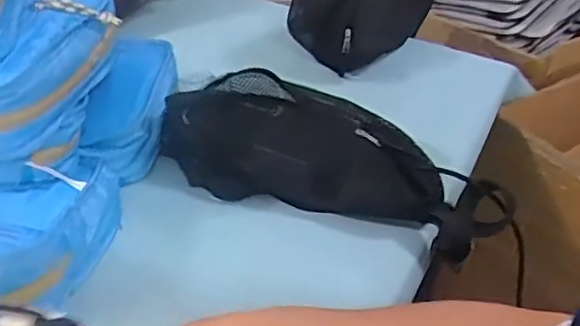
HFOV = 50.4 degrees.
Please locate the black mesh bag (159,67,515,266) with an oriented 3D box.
[{"bbox_3d":[0.041,-0.014,0.597,0.346,0.085,0.133,14,40,13],"label":"black mesh bag"}]

